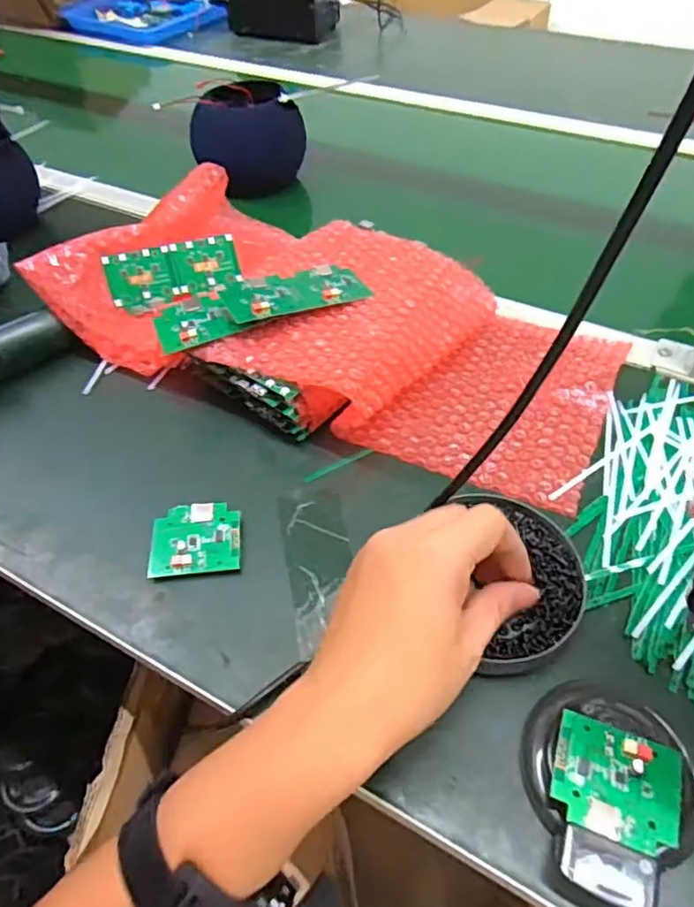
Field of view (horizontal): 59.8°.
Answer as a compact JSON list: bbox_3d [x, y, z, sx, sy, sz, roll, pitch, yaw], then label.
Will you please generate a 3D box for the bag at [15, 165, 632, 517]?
[{"bbox_3d":[-0.003,-0.115,0.506,0.444,0.073,0.222,22,54,18],"label":"bag"}]

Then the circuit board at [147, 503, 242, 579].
[{"bbox_3d":[-0.103,0.058,0.413,0.060,0.010,0.053,-6,51,-4],"label":"circuit board"}]

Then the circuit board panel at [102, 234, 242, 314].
[{"bbox_3d":[-0.154,-0.162,0.545,0.115,0.049,0.009,-19,12,-18],"label":"circuit board panel"}]

